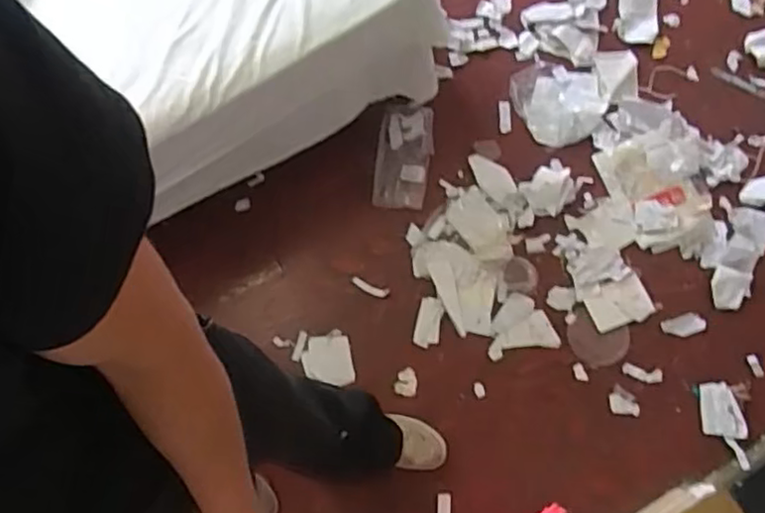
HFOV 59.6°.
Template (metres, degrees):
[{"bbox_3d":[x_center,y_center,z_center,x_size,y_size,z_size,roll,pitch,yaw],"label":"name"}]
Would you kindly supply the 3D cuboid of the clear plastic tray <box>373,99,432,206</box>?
[{"bbox_3d":[0.052,-0.253,1.666,0.132,0.046,0.265,5,73,4],"label":"clear plastic tray"}]

